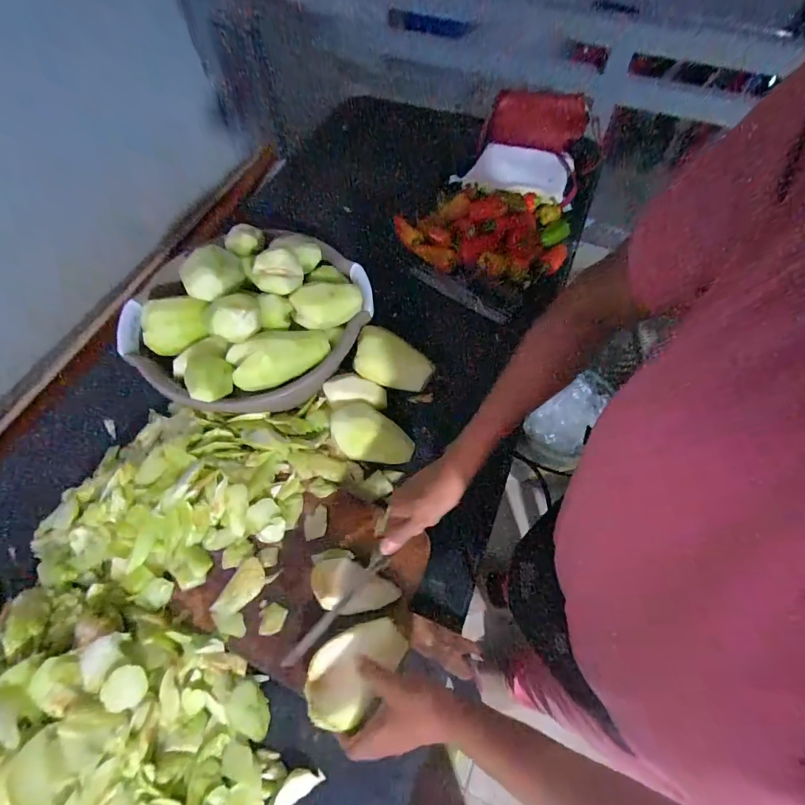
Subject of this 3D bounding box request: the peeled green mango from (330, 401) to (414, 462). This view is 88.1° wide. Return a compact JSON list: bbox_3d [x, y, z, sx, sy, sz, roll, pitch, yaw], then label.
[{"bbox_3d":[-0.045,0.043,0.632,0.125,0.050,0.090,5,61,4],"label":"peeled green mango"}]

